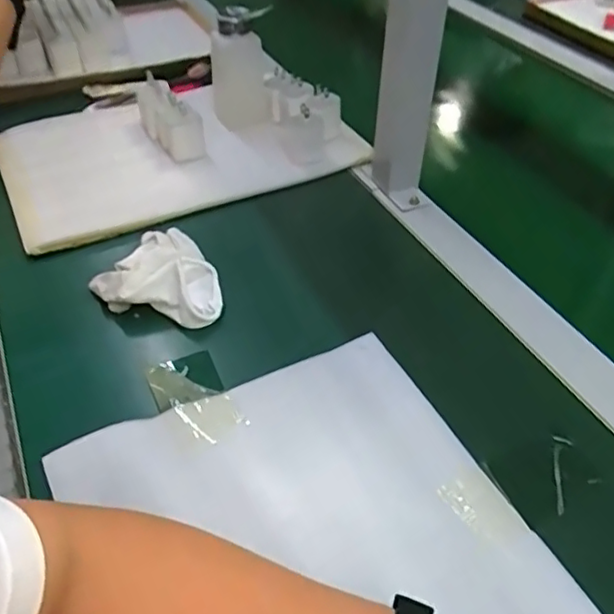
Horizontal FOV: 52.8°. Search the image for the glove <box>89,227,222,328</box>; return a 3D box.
[{"bbox_3d":[-0.140,-0.029,0.565,0.103,0.036,0.132,-23,48,-23],"label":"glove"}]

